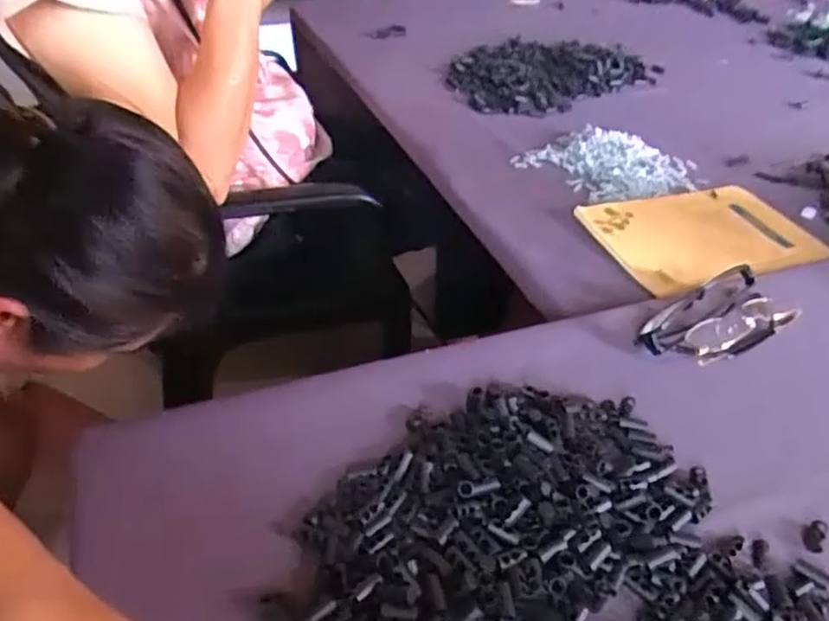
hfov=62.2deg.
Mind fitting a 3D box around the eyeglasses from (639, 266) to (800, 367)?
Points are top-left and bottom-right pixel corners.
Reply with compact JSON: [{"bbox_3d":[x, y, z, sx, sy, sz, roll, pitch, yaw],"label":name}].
[{"bbox_3d":[0.232,0.009,0.528,0.132,0.027,0.057,-20,44,-27],"label":"eyeglasses"}]

